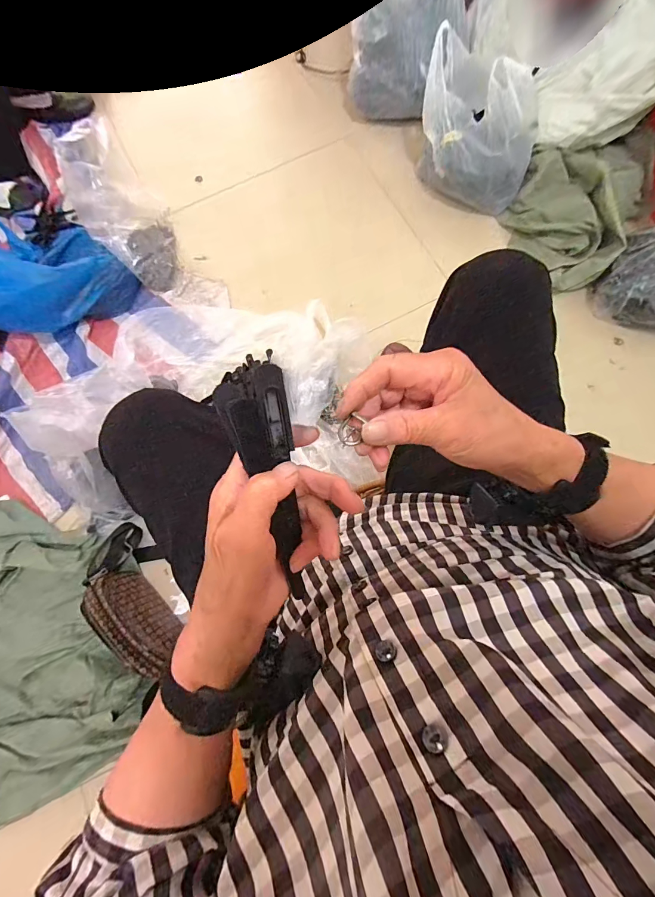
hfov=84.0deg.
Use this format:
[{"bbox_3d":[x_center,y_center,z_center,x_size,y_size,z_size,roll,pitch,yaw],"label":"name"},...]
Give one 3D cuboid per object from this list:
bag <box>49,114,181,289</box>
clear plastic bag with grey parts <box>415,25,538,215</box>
[{"bbox_3d":[-0.501,-0.581,0.892,0.190,0.238,0.284,-32,78,-8],"label":"bag"},{"bbox_3d":[0.376,-0.805,0.934,0.291,0.224,0.259,12,75,2],"label":"clear plastic bag with grey parts"}]

